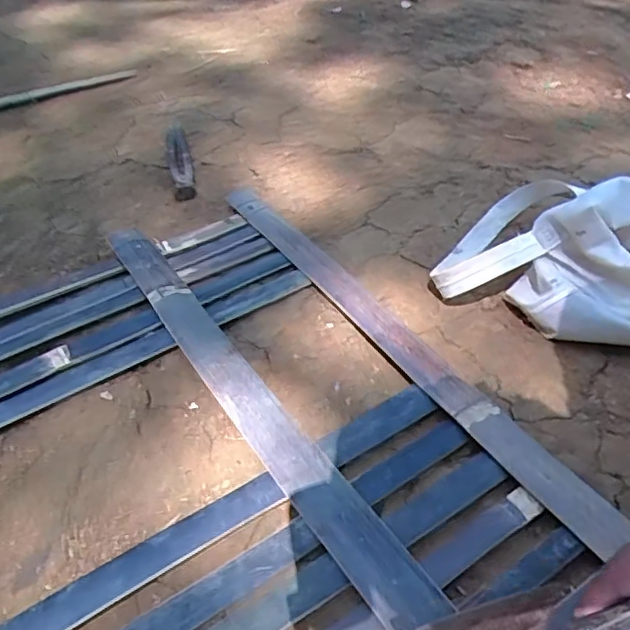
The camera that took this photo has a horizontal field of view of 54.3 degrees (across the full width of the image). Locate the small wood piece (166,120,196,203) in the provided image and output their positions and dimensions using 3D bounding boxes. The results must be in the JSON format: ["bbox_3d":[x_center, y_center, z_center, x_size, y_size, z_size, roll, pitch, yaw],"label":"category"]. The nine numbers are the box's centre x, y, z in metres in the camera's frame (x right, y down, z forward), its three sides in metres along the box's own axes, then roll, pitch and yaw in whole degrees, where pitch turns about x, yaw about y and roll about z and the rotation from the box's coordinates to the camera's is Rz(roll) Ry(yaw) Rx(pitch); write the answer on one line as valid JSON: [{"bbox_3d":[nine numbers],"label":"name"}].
[{"bbox_3d":[-0.208,-0.242,0.940,0.034,0.010,0.240,-11,43,-7],"label":"small wood piece"}]

